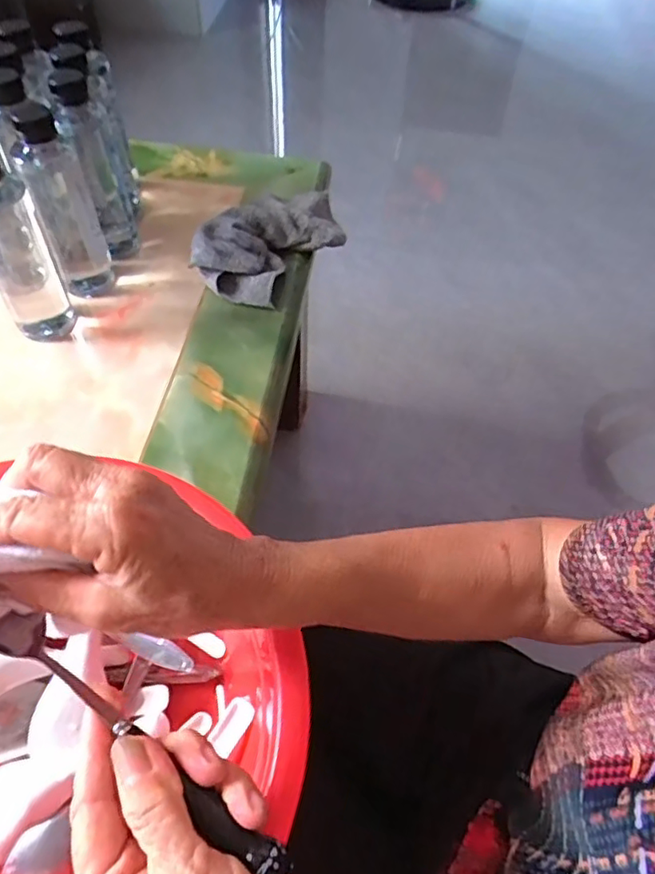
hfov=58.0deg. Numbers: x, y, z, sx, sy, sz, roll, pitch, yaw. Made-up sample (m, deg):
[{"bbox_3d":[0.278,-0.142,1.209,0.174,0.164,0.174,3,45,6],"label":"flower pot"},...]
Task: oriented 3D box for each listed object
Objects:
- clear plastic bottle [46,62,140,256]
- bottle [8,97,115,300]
[{"bbox_3d":[-0.231,-0.269,0.592,0.053,0.177,0.063,27,57,15],"label":"clear plastic bottle"},{"bbox_3d":[-0.247,-0.217,0.556,0.049,0.175,0.047,-11,55,-11],"label":"bottle"}]

